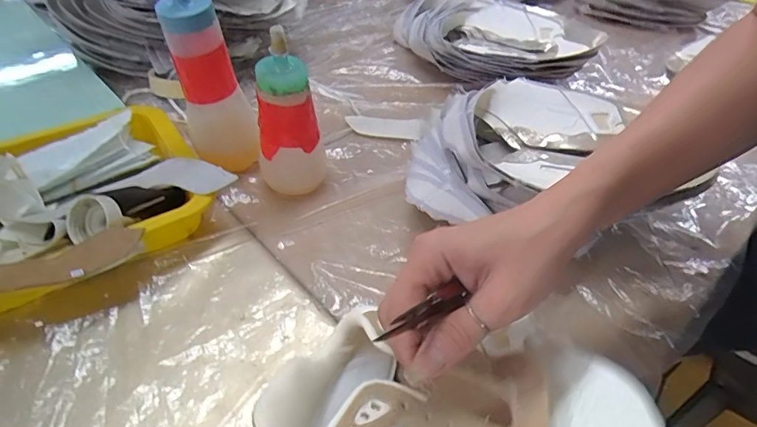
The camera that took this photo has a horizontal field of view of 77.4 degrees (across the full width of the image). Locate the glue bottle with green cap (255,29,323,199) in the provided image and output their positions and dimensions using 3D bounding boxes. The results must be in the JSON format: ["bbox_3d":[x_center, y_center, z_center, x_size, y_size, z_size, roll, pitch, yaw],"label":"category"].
[{"bbox_3d":[-0.086,-0.094,0.452,0.063,0.145,0.060,-4,44,-7],"label":"glue bottle with green cap"}]

